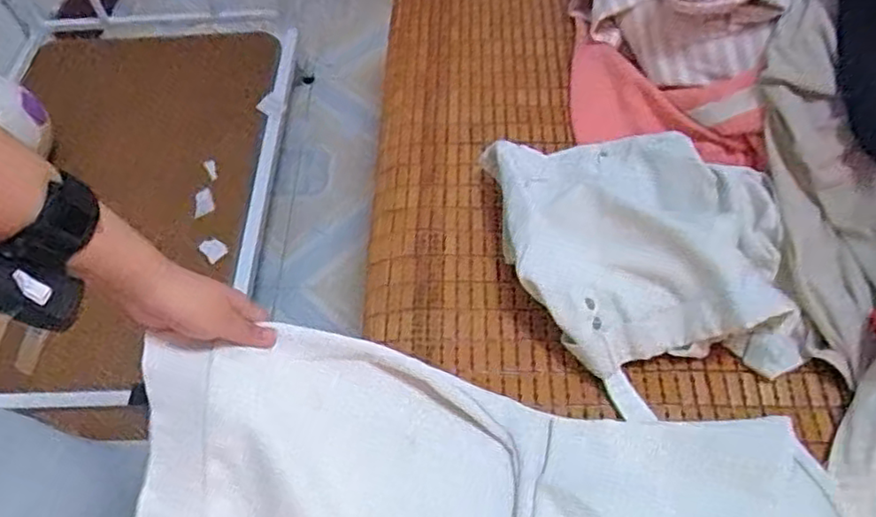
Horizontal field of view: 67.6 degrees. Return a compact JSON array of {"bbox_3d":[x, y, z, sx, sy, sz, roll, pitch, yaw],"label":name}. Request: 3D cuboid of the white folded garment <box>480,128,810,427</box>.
[{"bbox_3d":[0.194,-0.016,0.629,0.250,0.081,0.290,-9,55,-4],"label":"white folded garment"}]

